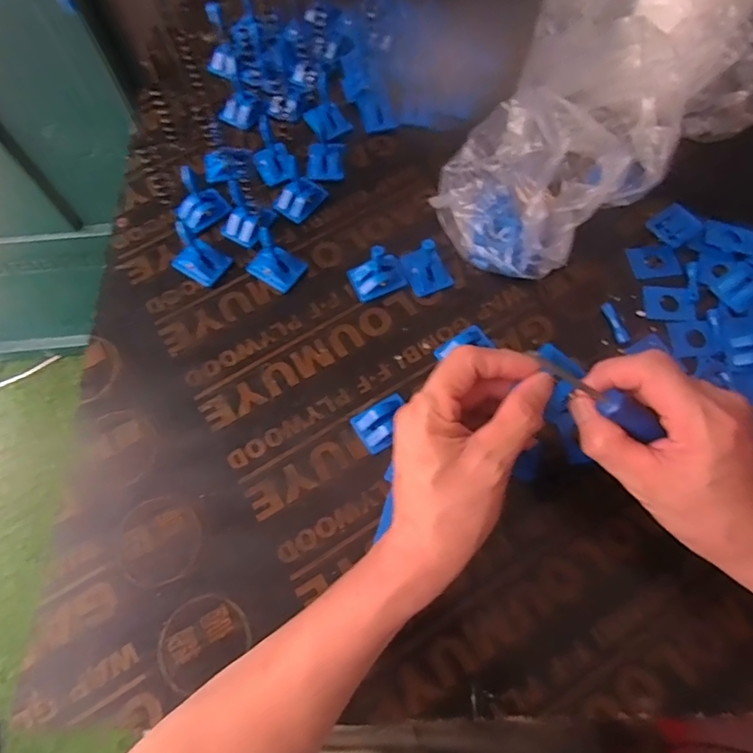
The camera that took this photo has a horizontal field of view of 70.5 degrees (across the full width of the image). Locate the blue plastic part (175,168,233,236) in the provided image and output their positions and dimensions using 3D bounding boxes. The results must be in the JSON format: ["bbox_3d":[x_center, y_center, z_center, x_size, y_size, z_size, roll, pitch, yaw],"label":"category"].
[{"bbox_3d":[-0.162,-0.161,0.477,0.044,0.045,0.038,-34,71,-11],"label":"blue plastic part"}]

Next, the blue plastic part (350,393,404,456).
[{"bbox_3d":[0.006,0.037,0.420,0.044,0.010,0.035,-30,70,-10],"label":"blue plastic part"}]

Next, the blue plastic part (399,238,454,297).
[{"bbox_3d":[0.044,-0.096,0.462,0.036,0.026,0.038,-23,69,-8],"label":"blue plastic part"}]

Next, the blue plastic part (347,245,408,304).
[{"bbox_3d":[0.001,-0.093,0.455,0.045,0.037,0.034,-21,69,-7],"label":"blue plastic part"}]

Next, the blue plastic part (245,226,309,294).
[{"bbox_3d":[-0.089,-0.105,0.456,0.044,0.048,0.038,33,73,14],"label":"blue plastic part"}]

